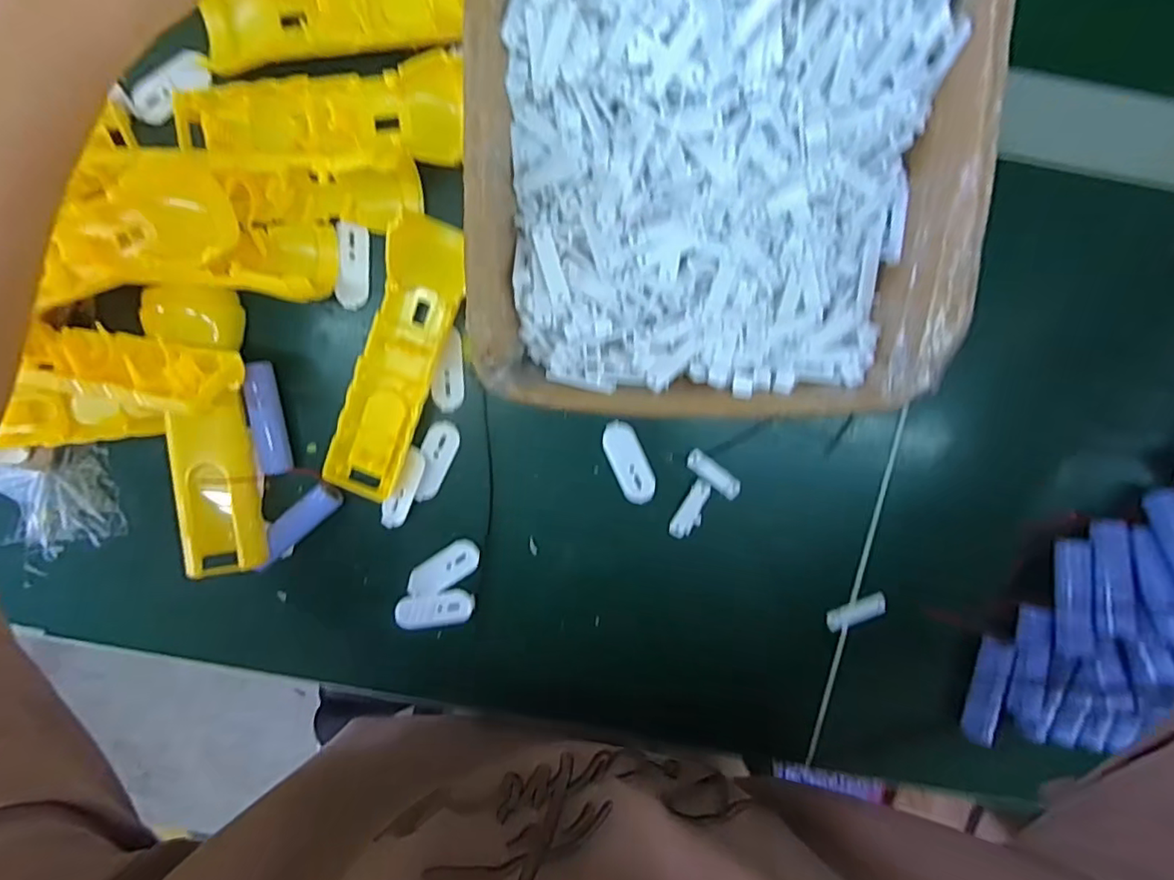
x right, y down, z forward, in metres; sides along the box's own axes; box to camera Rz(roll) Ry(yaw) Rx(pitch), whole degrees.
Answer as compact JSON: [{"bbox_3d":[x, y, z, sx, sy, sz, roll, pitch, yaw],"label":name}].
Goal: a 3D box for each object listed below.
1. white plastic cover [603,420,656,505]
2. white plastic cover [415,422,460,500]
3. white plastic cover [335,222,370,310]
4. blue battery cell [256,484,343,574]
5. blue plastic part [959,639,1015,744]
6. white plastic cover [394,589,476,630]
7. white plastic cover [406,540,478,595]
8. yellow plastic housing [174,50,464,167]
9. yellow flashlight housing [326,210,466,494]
[{"bbox_3d":[0.026,0.014,0.358,0.022,0.004,0.053,-24,99,4],"label":"white plastic cover"},{"bbox_3d":[-0.094,0.013,0.359,0.020,0.004,0.051,23,99,-4],"label":"white plastic cover"},{"bbox_3d":[-0.136,-0.101,0.341,0.018,0.005,0.047,8,99,-1],"label":"white plastic cover"},{"bbox_3d":[-0.179,0.051,0.359,0.063,0.016,0.018,-39,97,6],"label":"blue battery cell"},{"bbox_3d":[0.256,0.160,0.371,0.014,0.017,0.067,10,99,-2],"label":"blue plastic part"},{"bbox_3d":[-0.098,0.109,0.376,0.050,0.006,0.023,-7,99,1],"label":"white plastic cover"},{"bbox_3d":[-0.091,0.083,0.370,0.050,0.004,0.021,-33,98,5],"label":"white plastic cover"},{"bbox_3d":[-0.144,-0.170,0.309,0.154,0.027,0.050,-4,99,1],"label":"yellow plastic housing"},{"bbox_3d":[-0.110,-0.044,0.339,0.043,0.022,0.164,20,99,-3],"label":"yellow flashlight housing"}]

